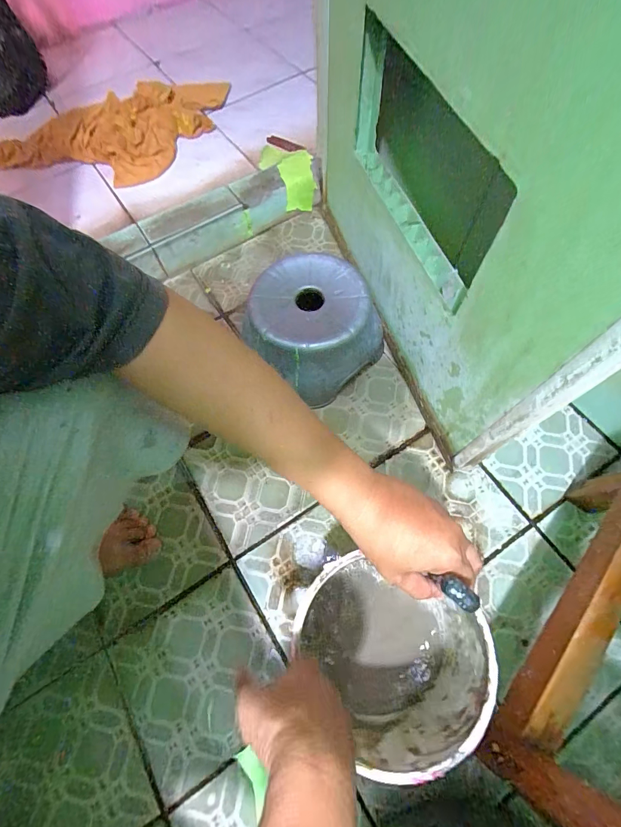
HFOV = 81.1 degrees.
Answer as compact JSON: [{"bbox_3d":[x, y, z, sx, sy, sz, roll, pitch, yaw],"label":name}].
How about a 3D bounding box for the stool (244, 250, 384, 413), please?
[{"bbox_3d":[0.000,-0.133,0.598,0.193,0.138,0.191,-1,67,2],"label":"stool"}]

